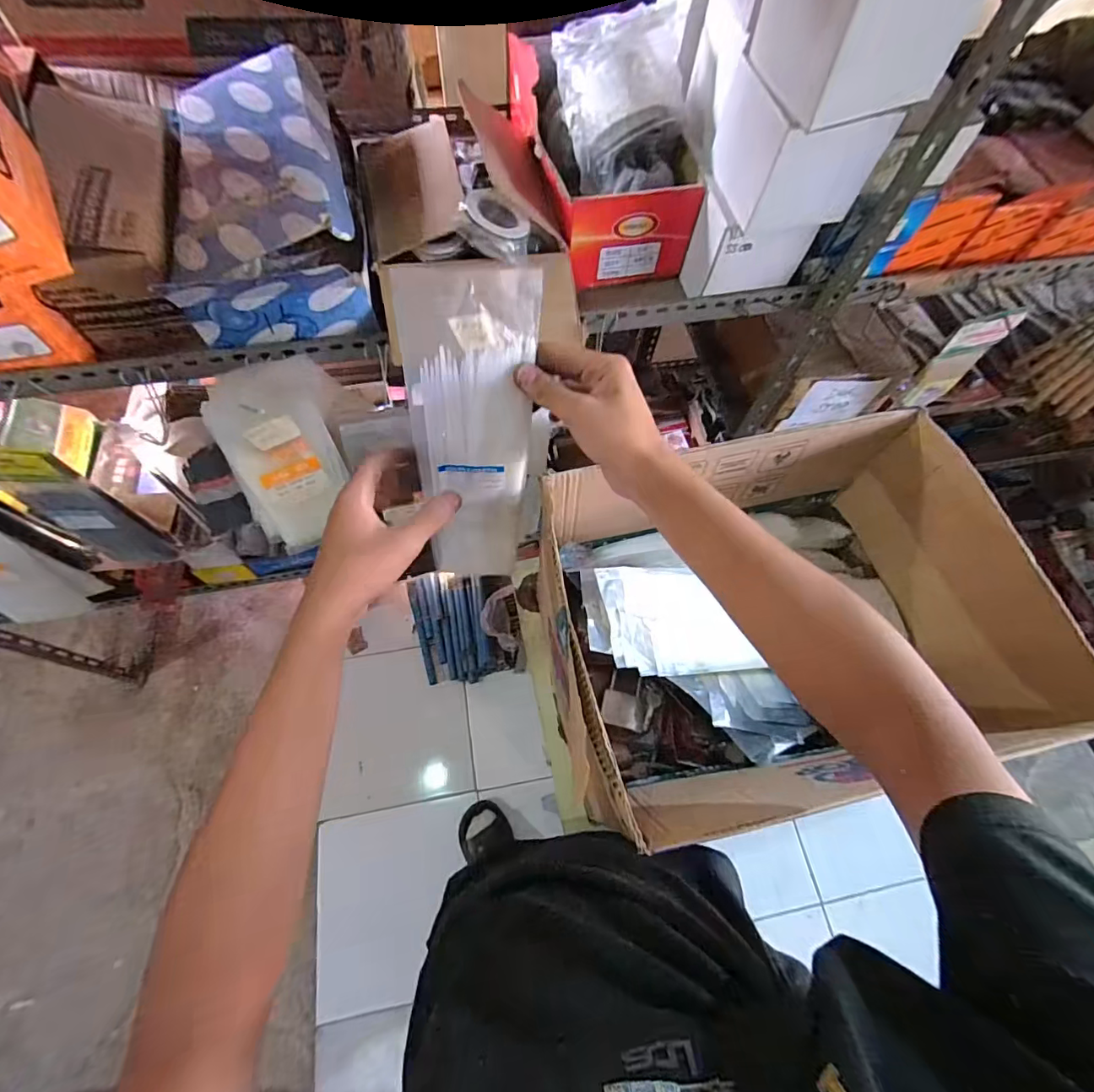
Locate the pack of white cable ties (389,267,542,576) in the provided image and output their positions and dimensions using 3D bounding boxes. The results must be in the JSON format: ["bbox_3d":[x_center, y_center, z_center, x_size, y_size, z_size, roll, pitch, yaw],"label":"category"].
[{"bbox_3d":[-0.067,-0.079,0.470,0.097,0.340,0.038,8,53,0],"label":"pack of white cable ties"}]

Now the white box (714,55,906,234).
[{"bbox_3d":[0.241,-0.386,0.491,0.108,0.097,0.113,-11,66,-9],"label":"white box"}]

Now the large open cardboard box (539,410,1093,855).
[{"bbox_3d":[0.239,0.071,0.556,0.463,0.193,0.335,-13,67,-9],"label":"large open cardboard box"}]

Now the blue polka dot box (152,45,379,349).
[{"bbox_3d":[-0.291,-0.365,0.537,0.172,0.123,0.292,-7,66,-7],"label":"blue polka dot box"}]

